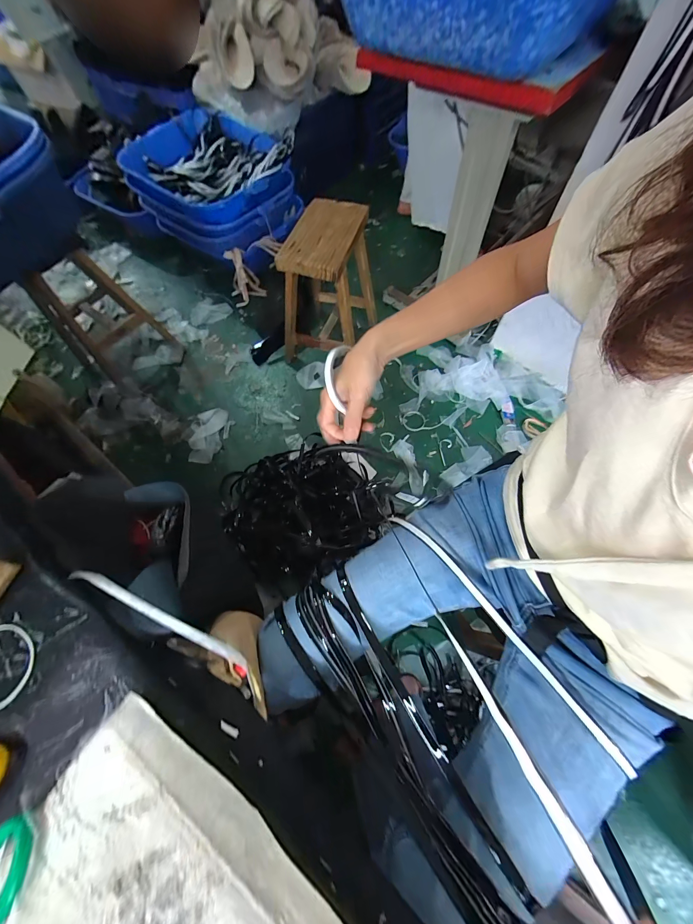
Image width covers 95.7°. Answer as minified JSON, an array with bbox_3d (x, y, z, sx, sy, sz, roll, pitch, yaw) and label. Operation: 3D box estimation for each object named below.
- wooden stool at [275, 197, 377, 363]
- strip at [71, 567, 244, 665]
[{"bbox_3d":[-0.071,-0.611,1.140,0.280,0.450,0.311,16,68,10],"label":"wooden stool"},{"bbox_3d":[-0.201,0.157,0.327,0.213,0.026,0.018,21,69,12],"label":"strip"}]

